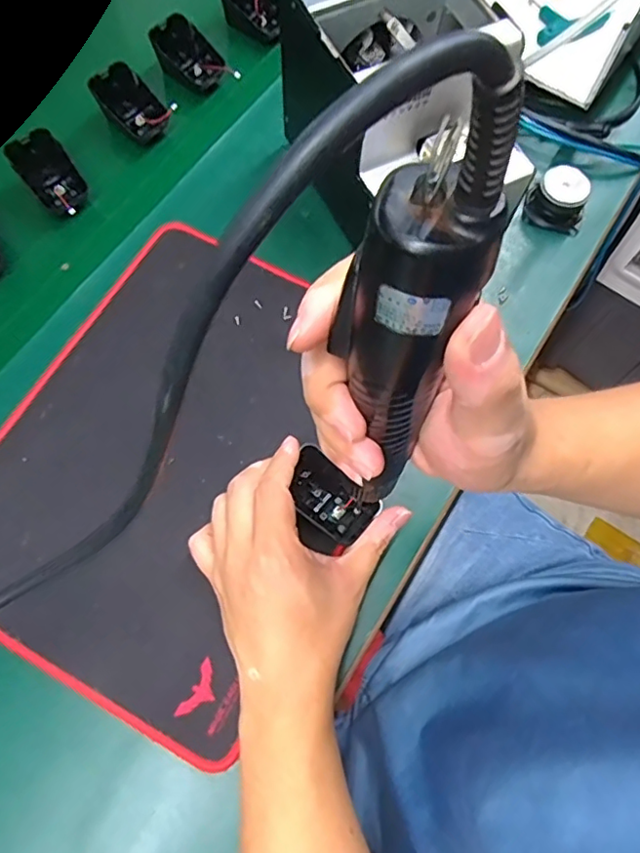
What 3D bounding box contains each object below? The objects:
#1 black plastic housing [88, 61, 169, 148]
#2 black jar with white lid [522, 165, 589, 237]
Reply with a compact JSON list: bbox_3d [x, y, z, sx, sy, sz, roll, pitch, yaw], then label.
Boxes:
[{"bbox_3d":[-0.172,-0.291,0.530,0.064,0.045,0.044,37,73,12],"label":"black plastic housing"},{"bbox_3d":[0.207,-0.197,0.499,0.050,0.034,0.042,23,71,7],"label":"black jar with white lid"}]

